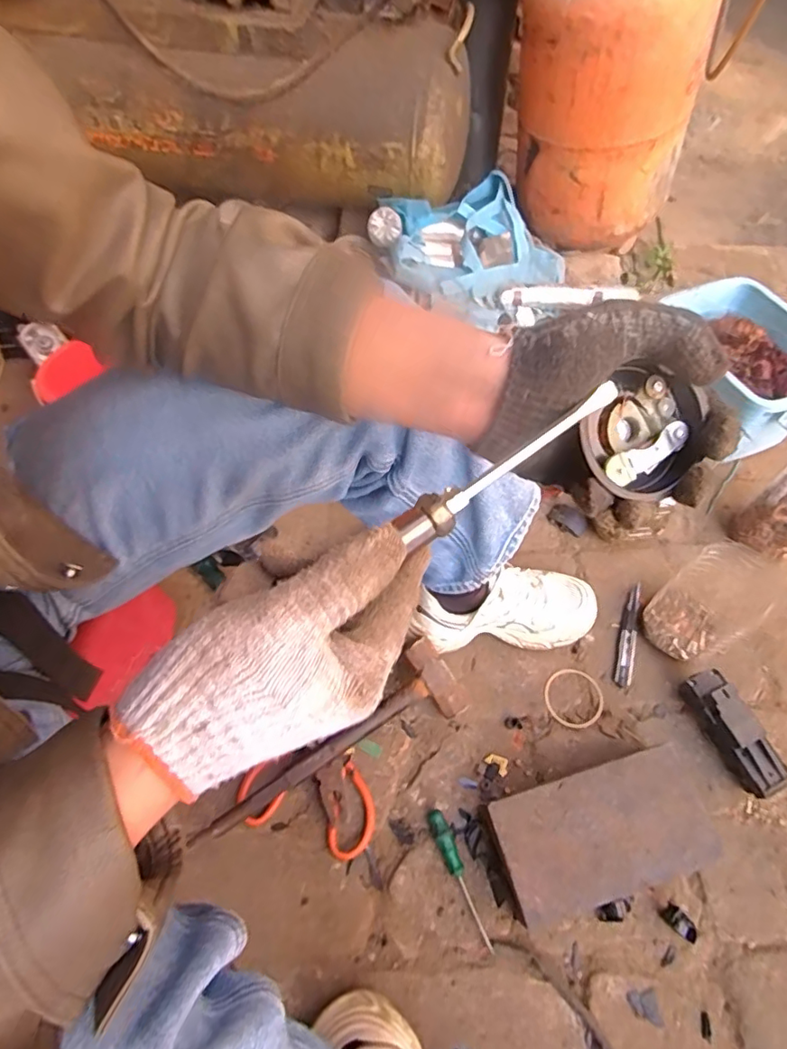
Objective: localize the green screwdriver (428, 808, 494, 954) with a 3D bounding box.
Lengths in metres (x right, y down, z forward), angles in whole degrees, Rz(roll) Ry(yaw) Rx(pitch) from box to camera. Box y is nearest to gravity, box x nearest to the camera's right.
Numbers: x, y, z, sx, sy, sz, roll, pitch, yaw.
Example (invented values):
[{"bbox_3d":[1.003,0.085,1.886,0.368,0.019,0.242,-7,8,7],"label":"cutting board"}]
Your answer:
[{"bbox_3d":[0.071,0.377,0.574,0.020,0.014,0.136,-21,61,-10],"label":"green screwdriver"}]

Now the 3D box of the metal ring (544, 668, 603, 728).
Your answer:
[{"bbox_3d":[0.226,0.219,0.678,0.073,0.007,0.072,-1,59,2],"label":"metal ring"}]

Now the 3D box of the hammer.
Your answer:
[{"bbox_3d":[-0.068,0.269,0.632,0.331,0.058,0.092,-31,63,-15],"label":"hammer"}]

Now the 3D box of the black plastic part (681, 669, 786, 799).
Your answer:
[{"bbox_3d":[0.397,0.241,0.628,0.048,0.057,0.138,-23,61,-11],"label":"black plastic part"}]

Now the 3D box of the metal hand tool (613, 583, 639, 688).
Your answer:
[{"bbox_3d":[0.312,0.145,0.712,0.020,0.015,0.141,15,61,11],"label":"metal hand tool"}]

